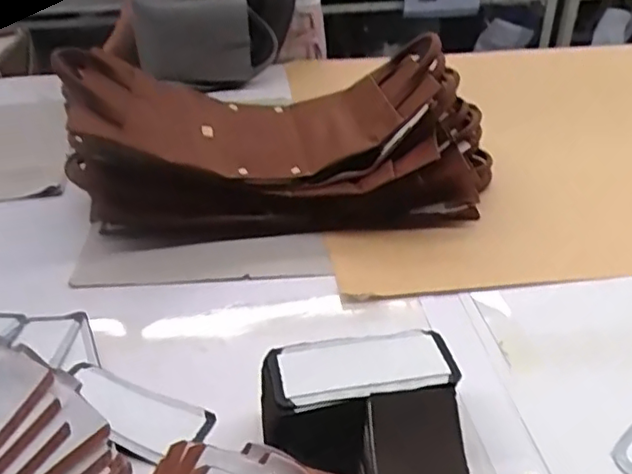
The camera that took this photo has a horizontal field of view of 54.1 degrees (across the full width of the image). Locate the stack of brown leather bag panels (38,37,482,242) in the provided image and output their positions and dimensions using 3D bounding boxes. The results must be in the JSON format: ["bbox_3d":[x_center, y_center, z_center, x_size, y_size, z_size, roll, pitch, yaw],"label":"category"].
[{"bbox_3d":[-0.071,-0.147,0.896,0.617,0.249,0.253,-1,36,1],"label":"stack of brown leather bag panels"}]

